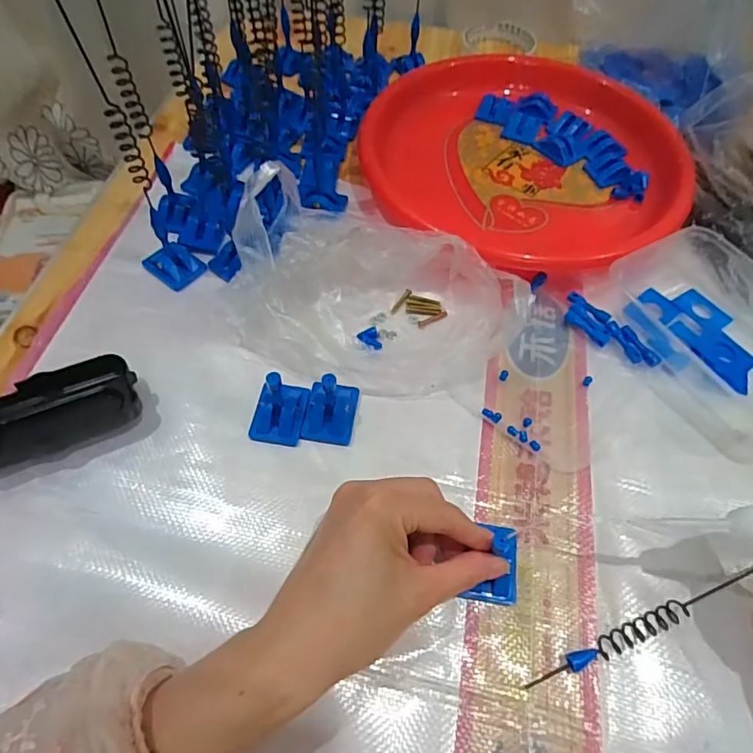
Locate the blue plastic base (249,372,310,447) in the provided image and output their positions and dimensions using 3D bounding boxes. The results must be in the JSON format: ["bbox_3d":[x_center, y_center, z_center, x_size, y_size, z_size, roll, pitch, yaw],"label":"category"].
[{"bbox_3d":[-0.066,0.018,0.343,0.034,0.044,0.040,10,59,4],"label":"blue plastic base"}]

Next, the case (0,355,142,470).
[{"bbox_3d":[-0.215,0.023,0.340,0.109,0.024,0.052,-23,62,-15],"label":"case"}]

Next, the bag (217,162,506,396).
[{"bbox_3d":[-0.002,-0.071,0.372,0.204,0.084,0.137,10,59,4],"label":"bag"}]

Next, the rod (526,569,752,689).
[{"bbox_3d":[0.157,0.142,0.295,0.158,0.011,0.012,-18,61,-12],"label":"rod"}]

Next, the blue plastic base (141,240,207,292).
[{"bbox_3d":[-0.166,-0.095,0.417,0.040,0.018,0.034,34,63,18],"label":"blue plastic base"}]

